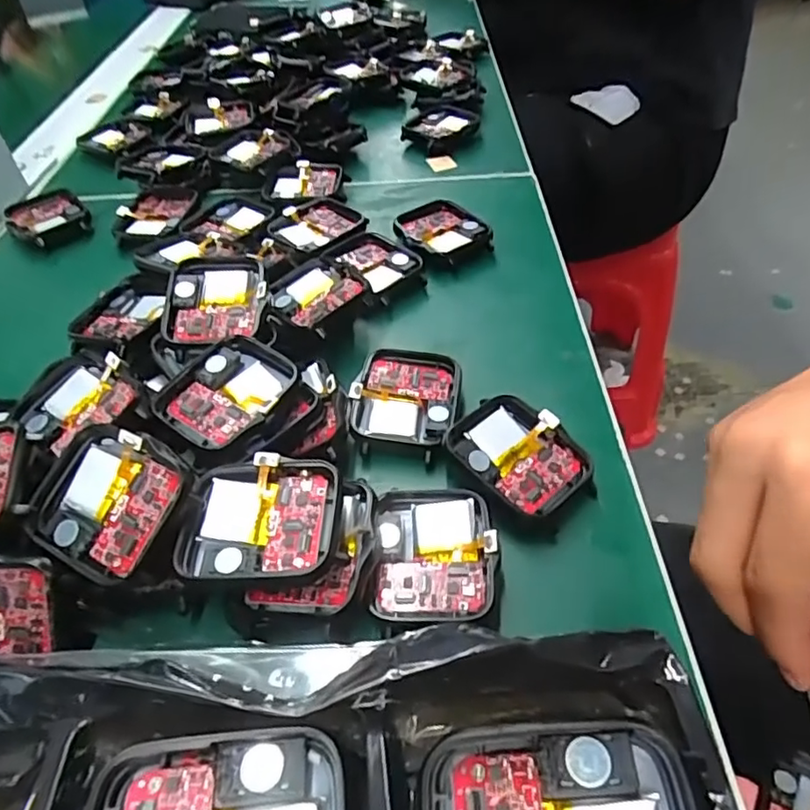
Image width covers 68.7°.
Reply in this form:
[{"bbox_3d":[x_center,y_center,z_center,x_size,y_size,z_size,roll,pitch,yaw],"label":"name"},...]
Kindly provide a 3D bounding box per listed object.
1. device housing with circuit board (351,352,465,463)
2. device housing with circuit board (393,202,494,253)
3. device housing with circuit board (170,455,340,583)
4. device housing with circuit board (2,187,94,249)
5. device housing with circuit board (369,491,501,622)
[{"bbox_3d":[0.001,-0.003,0.215,0.038,0.007,0.043,8,58,-1],"label":"device housing with circuit board"},{"bbox_3d":[0.018,-0.085,0.288,0.036,0.008,0.042,-27,51,-18],"label":"device housing with circuit board"},{"bbox_3d":[-0.039,0.030,0.162,0.040,0.011,0.036,1,48,6],"label":"device housing with circuit board"},{"bbox_3d":[-0.193,-0.100,0.320,0.038,0.014,0.043,-33,53,-23],"label":"device housing with circuit board"},{"bbox_3d":[0.008,0.041,0.172,0.035,0.015,0.039,-1,48,4],"label":"device housing with circuit board"}]

